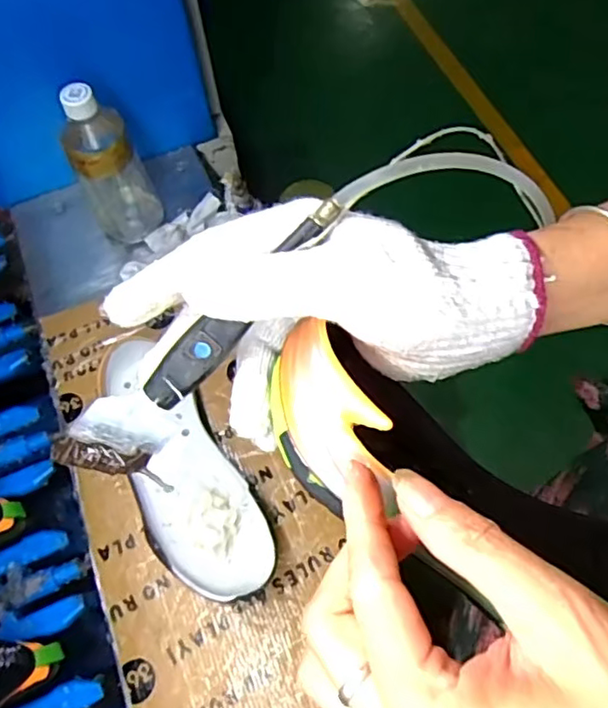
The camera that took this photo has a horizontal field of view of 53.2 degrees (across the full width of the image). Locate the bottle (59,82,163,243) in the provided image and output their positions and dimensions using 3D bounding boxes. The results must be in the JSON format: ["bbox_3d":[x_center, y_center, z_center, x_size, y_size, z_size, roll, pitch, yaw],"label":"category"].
[{"bbox_3d":[-0.205,-0.199,0.644,0.070,0.190,0.061,-21,65,-9],"label":"bottle"}]

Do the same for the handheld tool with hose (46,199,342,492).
[{"bbox_3d":[-0.041,0.001,0.256,0.159,0.024,0.038,-46,69,10],"label":"handheld tool with hose"}]

